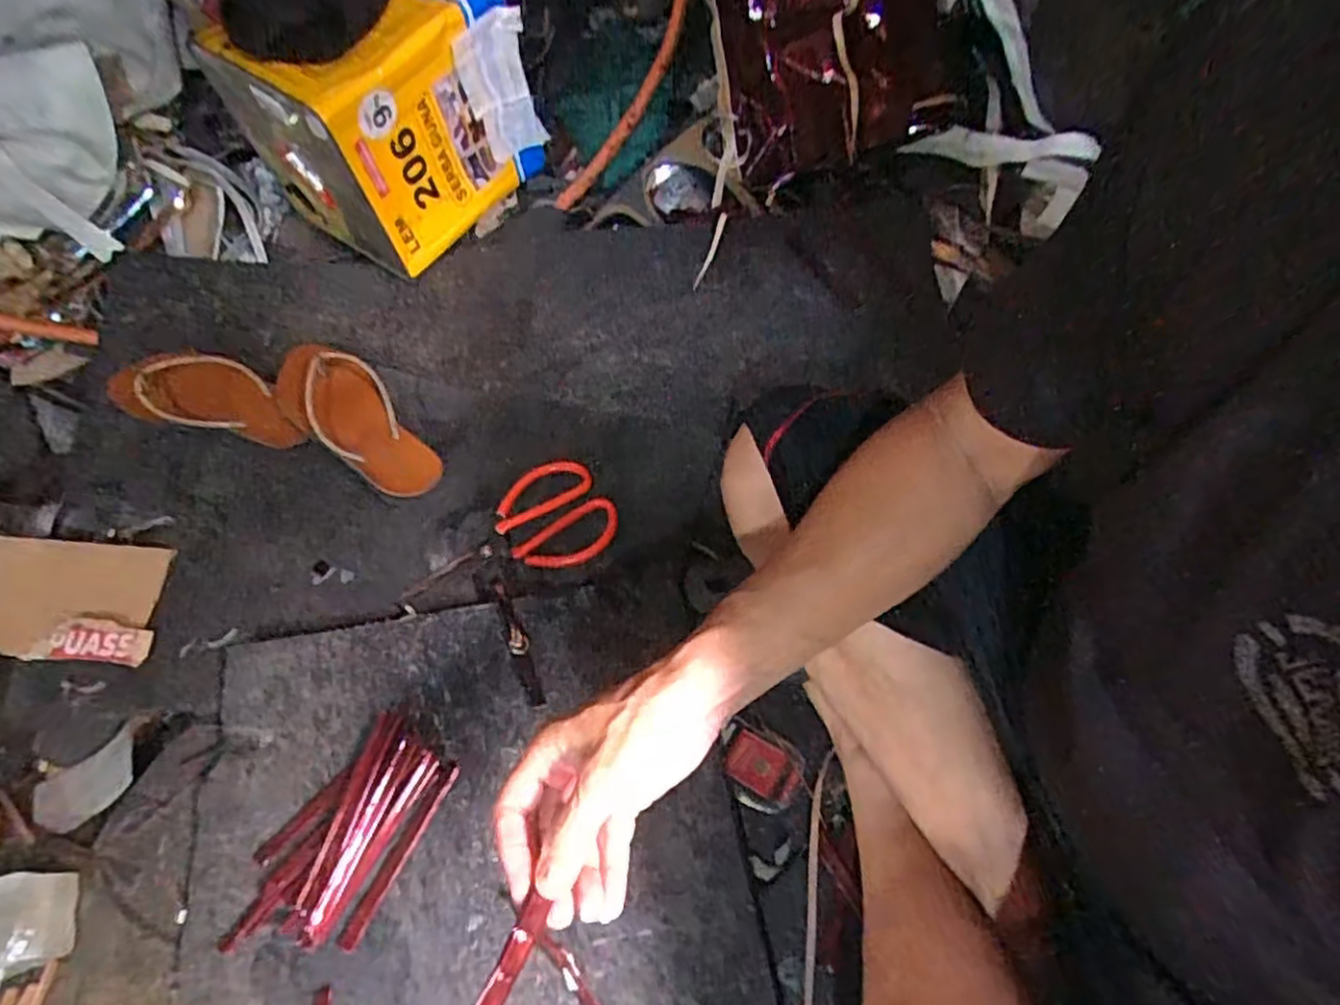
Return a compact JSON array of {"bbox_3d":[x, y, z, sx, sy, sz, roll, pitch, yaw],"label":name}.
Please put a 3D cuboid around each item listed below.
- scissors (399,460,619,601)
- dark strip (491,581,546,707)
[{"bbox_3d":[-0.159,0.036,0.693,0.208,0.010,0.122,-29,61,-13],"label":"scissors"},{"bbox_3d":[-0.138,0.121,0.628,0.016,0.006,0.132,-21,59,-8],"label":"dark strip"}]

